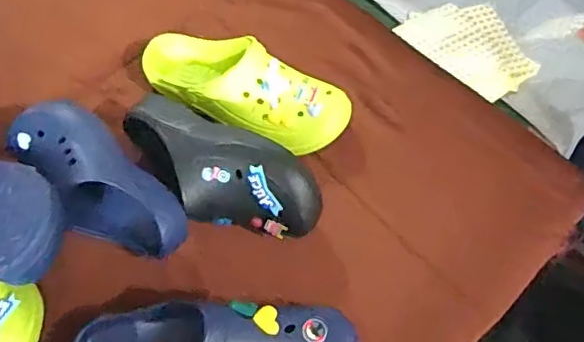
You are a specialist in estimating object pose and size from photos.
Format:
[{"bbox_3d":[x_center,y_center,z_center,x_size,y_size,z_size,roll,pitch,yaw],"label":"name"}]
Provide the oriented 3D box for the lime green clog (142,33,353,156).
[{"bbox_3d":[-0.070,-0.119,0.771,0.296,0.082,0.117,28,66,13],"label":"lime green clog"}]

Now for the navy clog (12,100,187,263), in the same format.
[{"bbox_3d":[-0.234,0.010,0.683,0.247,0.074,0.101,42,69,4],"label":"navy clog"}]

